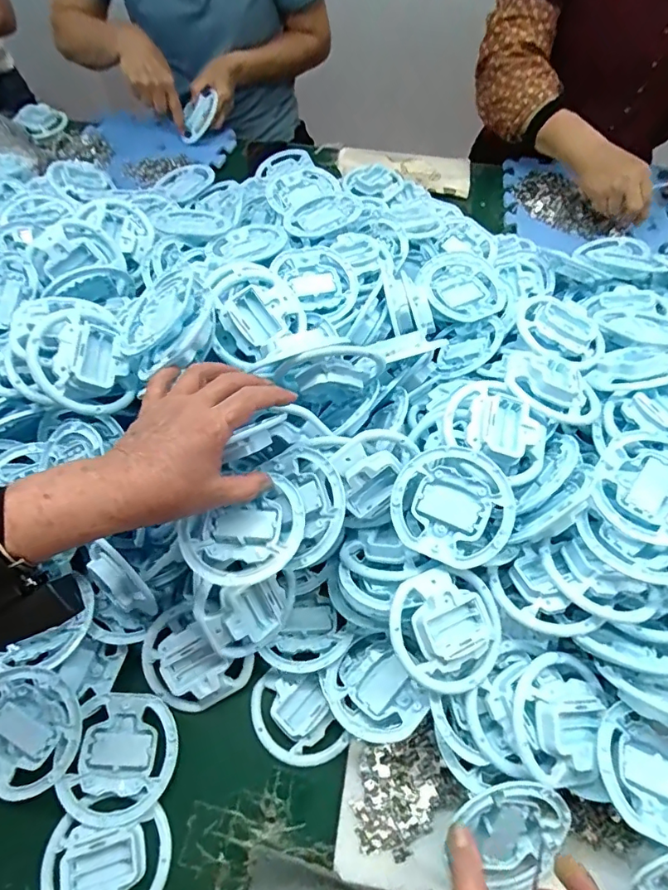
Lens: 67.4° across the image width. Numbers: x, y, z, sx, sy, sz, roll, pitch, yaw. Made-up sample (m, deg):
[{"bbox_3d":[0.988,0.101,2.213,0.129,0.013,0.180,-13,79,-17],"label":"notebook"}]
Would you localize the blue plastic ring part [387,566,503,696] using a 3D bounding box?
[{"bbox_3d":[0.100,0.155,0.428,0.100,0.028,0.100,8,64,-16],"label":"blue plastic ring part"}]

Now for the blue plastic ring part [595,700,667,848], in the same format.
[{"bbox_3d":[0.265,0.270,0.404,0.111,0.028,0.086,18,62,11],"label":"blue plastic ring part"}]

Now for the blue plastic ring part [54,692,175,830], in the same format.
[{"bbox_3d":[-0.192,0.286,0.456,0.092,0.017,0.103,8,61,5],"label":"blue plastic ring part"}]

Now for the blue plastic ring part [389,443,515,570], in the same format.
[{"bbox_3d":[0.105,0.052,0.448,0.102,0.025,0.102,1,81,-4],"label":"blue plastic ring part"}]

